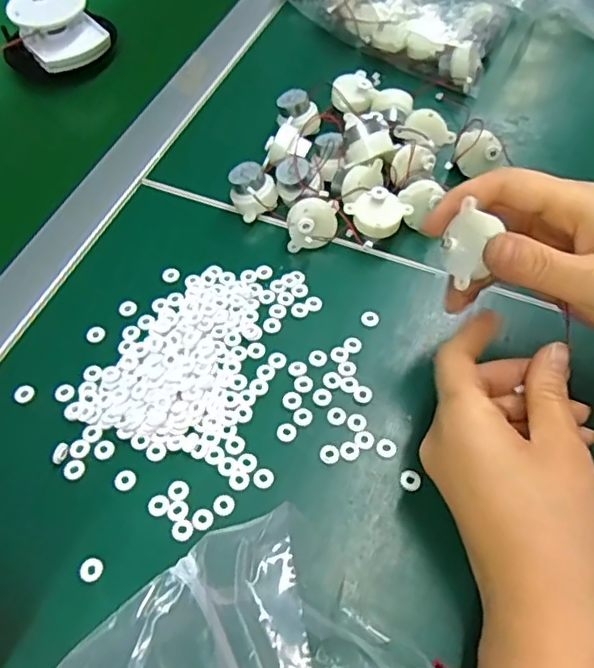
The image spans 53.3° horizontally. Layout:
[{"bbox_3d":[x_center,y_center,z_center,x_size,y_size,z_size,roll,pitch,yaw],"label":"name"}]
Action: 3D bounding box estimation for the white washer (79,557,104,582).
[{"bbox_3d":[-0.101,0.116,0.290,0.011,0.004,0.011,-2,59,3],"label":"white washer"}]

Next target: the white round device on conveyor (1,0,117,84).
[{"bbox_3d":[-0.205,-0.256,0.503,0.073,0.051,0.080,0,57,1],"label":"white round device on conveyor"}]

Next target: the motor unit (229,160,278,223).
[{"bbox_3d":[-0.030,-0.098,0.414,0.032,0.031,0.034,0,57,1],"label":"motor unit"}]

